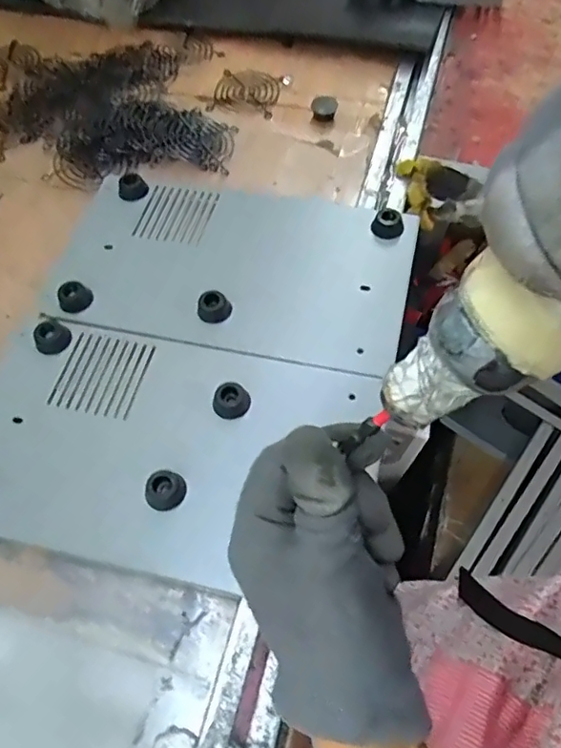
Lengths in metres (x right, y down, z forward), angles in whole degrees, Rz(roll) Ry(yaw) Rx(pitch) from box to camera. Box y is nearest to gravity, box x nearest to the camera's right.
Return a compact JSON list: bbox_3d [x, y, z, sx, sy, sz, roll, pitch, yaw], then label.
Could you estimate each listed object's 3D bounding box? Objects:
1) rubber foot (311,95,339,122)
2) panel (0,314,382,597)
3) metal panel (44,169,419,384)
[{"bbox_3d":[0.041,-0.255,0.536,0.024,0.012,0.021,36,68,19],"label":"rubber foot"},{"bbox_3d":[-0.079,0.046,0.364,0.249,0.024,0.154,11,62,7],"label":"panel"},{"bbox_3d":[-0.035,-0.089,0.437,0.257,0.022,0.163,11,62,7],"label":"metal panel"}]

